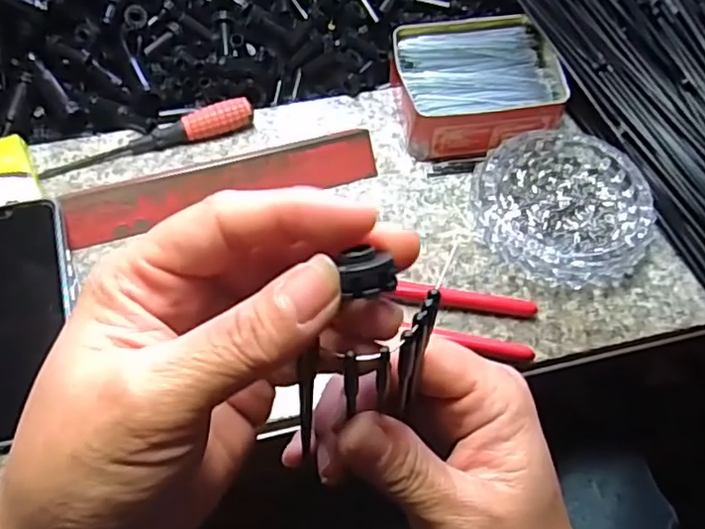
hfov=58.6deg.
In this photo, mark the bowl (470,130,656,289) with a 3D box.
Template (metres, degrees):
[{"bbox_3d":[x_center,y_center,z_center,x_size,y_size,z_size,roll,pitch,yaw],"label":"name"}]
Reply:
[{"bbox_3d":[0.149,-0.041,0.448,0.115,0.026,0.119,1,60,-2],"label":"bowl"}]

